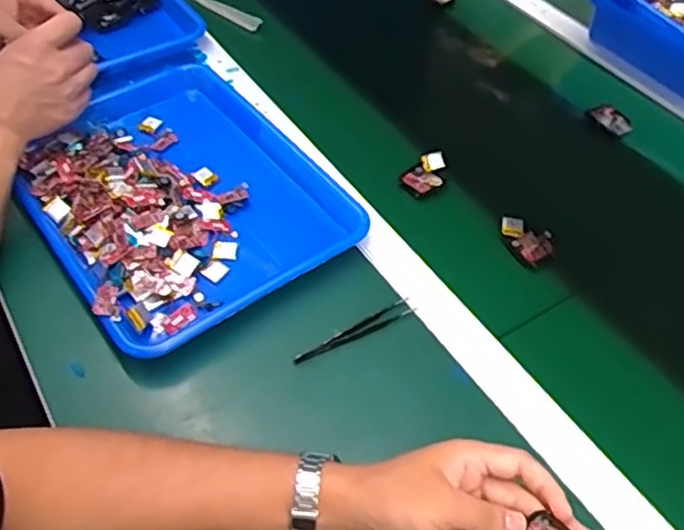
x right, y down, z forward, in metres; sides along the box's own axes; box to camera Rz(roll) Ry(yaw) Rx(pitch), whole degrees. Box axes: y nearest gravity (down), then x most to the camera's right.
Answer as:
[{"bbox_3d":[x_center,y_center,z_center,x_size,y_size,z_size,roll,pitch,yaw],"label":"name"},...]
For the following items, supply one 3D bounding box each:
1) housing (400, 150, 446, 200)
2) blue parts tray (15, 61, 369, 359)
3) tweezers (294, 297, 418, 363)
[{"bbox_3d":[0.089,-0.093,0.688,0.036,0.018,0.058,38,59,26],"label":"housing"},{"bbox_3d":[-0.163,-0.077,0.656,0.258,0.039,0.339,-29,57,-22],"label":"blue parts tray"},{"bbox_3d":[0.013,0.057,0.566,0.115,0.006,0.015,-26,56,-21],"label":"tweezers"}]

